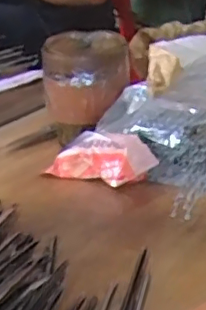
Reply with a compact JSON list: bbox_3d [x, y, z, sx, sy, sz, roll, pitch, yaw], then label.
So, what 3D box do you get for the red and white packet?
[{"bbox_3d":[-0.005,0.005,0.531,0.113,0.047,0.031,-2,20,43],"label":"red and white packet"}]

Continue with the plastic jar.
[{"bbox_3d":[-0.018,-0.081,0.595,0.083,0.071,0.083,-2,26,1],"label":"plastic jar"}]

